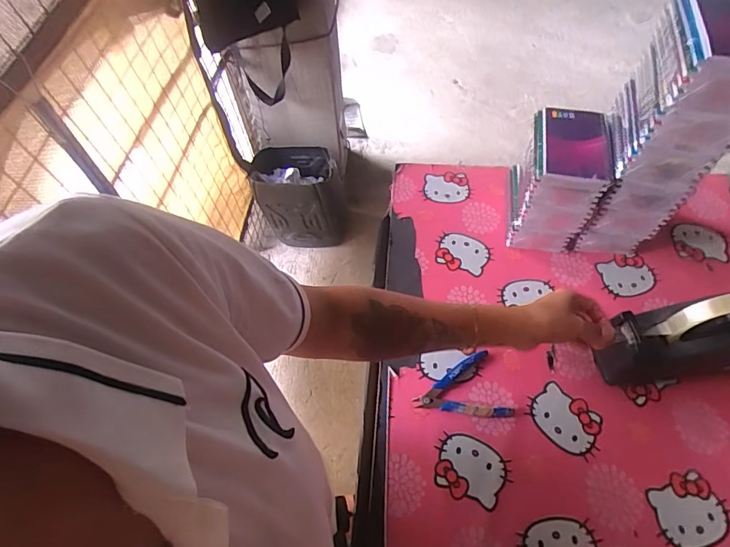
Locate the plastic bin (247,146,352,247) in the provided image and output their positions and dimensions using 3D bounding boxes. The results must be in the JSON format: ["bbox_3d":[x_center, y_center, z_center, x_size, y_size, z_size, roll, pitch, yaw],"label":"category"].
[{"bbox_3d":[-0.236,-0.276,1.638,0.321,0.277,0.269,-5,58,0],"label":"plastic bin"}]

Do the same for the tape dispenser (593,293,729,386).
[{"bbox_3d":[0.403,0.078,0.541,0.209,0.127,0.073,-6,59,-2],"label":"tape dispenser"}]

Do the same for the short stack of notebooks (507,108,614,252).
[{"bbox_3d":[0.277,-0.129,0.646,0.100,0.170,0.127,10,59,7],"label":"short stack of notebooks"}]

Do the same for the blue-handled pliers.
[{"bbox_3d":[0.122,0.157,0.567,0.113,0.011,0.085,-17,60,-9],"label":"blue-handled pliers"}]

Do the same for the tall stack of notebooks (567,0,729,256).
[{"bbox_3d":[0.362,-0.158,0.560,0.112,0.345,0.130,11,60,8],"label":"tall stack of notebooks"}]

